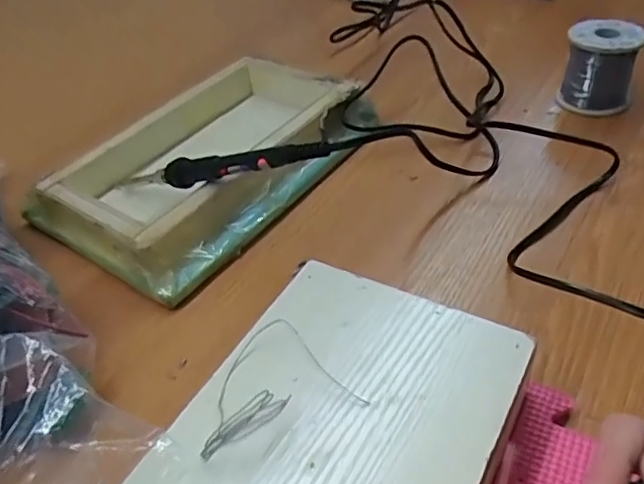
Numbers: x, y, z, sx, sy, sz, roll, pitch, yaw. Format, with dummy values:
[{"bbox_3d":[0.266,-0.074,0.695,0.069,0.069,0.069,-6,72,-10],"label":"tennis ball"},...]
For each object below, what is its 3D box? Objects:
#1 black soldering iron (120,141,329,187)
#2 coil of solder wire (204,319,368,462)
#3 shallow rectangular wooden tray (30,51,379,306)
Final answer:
[{"bbox_3d":[-0.081,-0.054,0.418,0.206,0.017,0.016,-3,38,35],"label":"black soldering iron"},{"bbox_3d":[-0.026,0.063,0.275,0.075,0.012,0.060,-17,44,-12],"label":"coil of solder wire"},{"bbox_3d":[-0.093,-0.071,0.485,0.173,0.049,0.254,24,50,29],"label":"shallow rectangular wooden tray"}]

